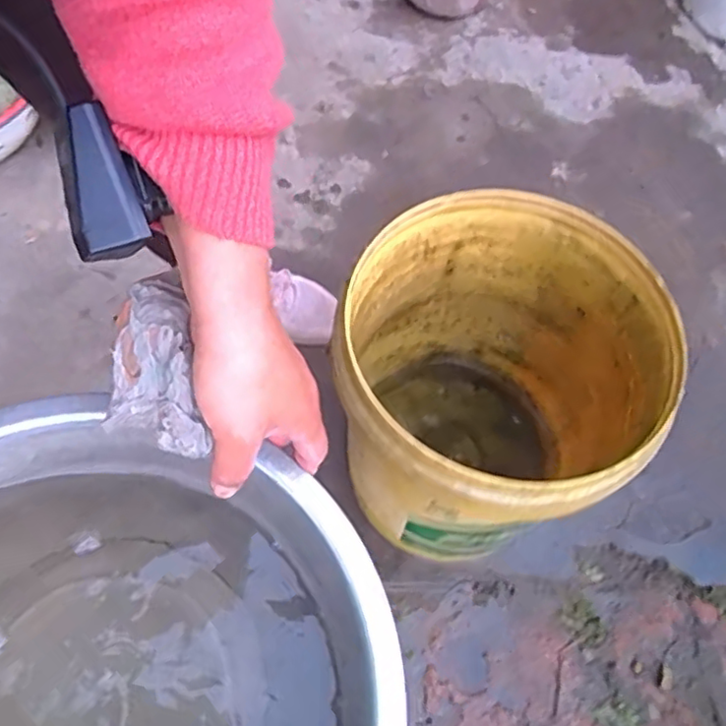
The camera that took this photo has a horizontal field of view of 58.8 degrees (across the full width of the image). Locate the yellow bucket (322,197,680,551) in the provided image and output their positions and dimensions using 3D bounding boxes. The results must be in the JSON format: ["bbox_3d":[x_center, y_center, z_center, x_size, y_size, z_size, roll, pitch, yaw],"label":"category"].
[{"bbox_3d":[0.134,0.053,0.717,0.291,0.359,0.307,2,60,-3],"label":"yellow bucket"}]

